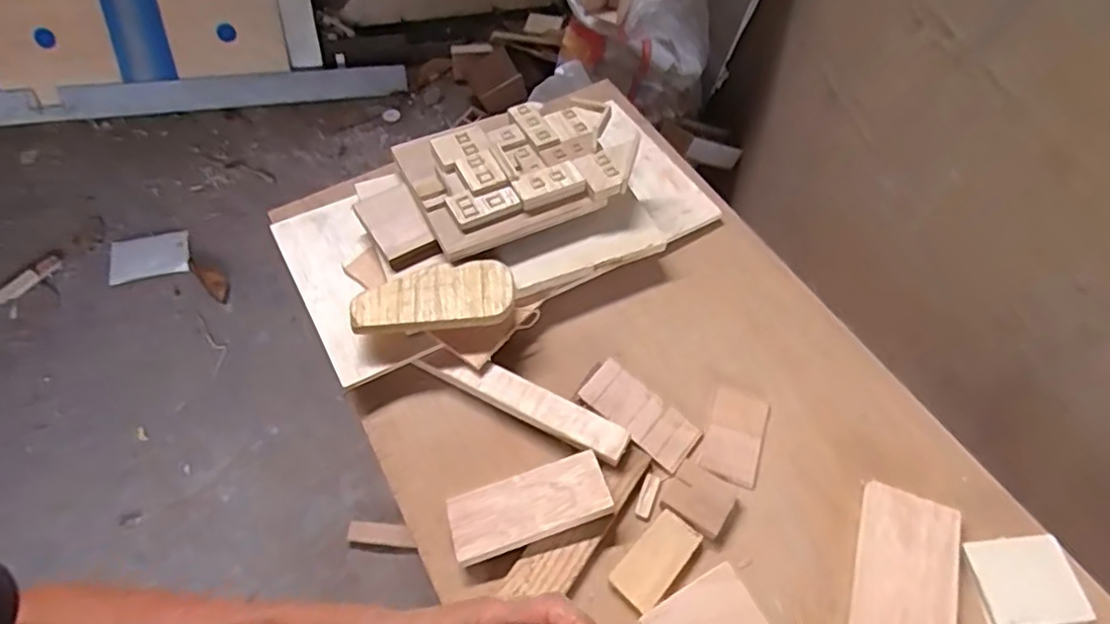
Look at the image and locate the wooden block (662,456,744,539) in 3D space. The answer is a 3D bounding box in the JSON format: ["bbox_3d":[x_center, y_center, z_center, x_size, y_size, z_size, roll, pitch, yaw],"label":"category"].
[{"bbox_3d":[0.142,0.181,0.620,0.061,0.008,0.057,32,60,18],"label":"wooden block"}]

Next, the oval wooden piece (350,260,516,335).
[{"bbox_3d":[-0.131,-0.018,0.696,0.169,0.022,0.077,-4,56,-5],"label":"oval wooden piece"}]

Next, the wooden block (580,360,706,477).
[{"bbox_3d":[0.089,0.106,0.666,0.124,0.016,0.057,36,62,20],"label":"wooden block"}]

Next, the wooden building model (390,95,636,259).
[{"bbox_3d":[-0.033,-0.185,0.783,0.289,0.035,0.188,-20,59,-15],"label":"wooden building model"}]

